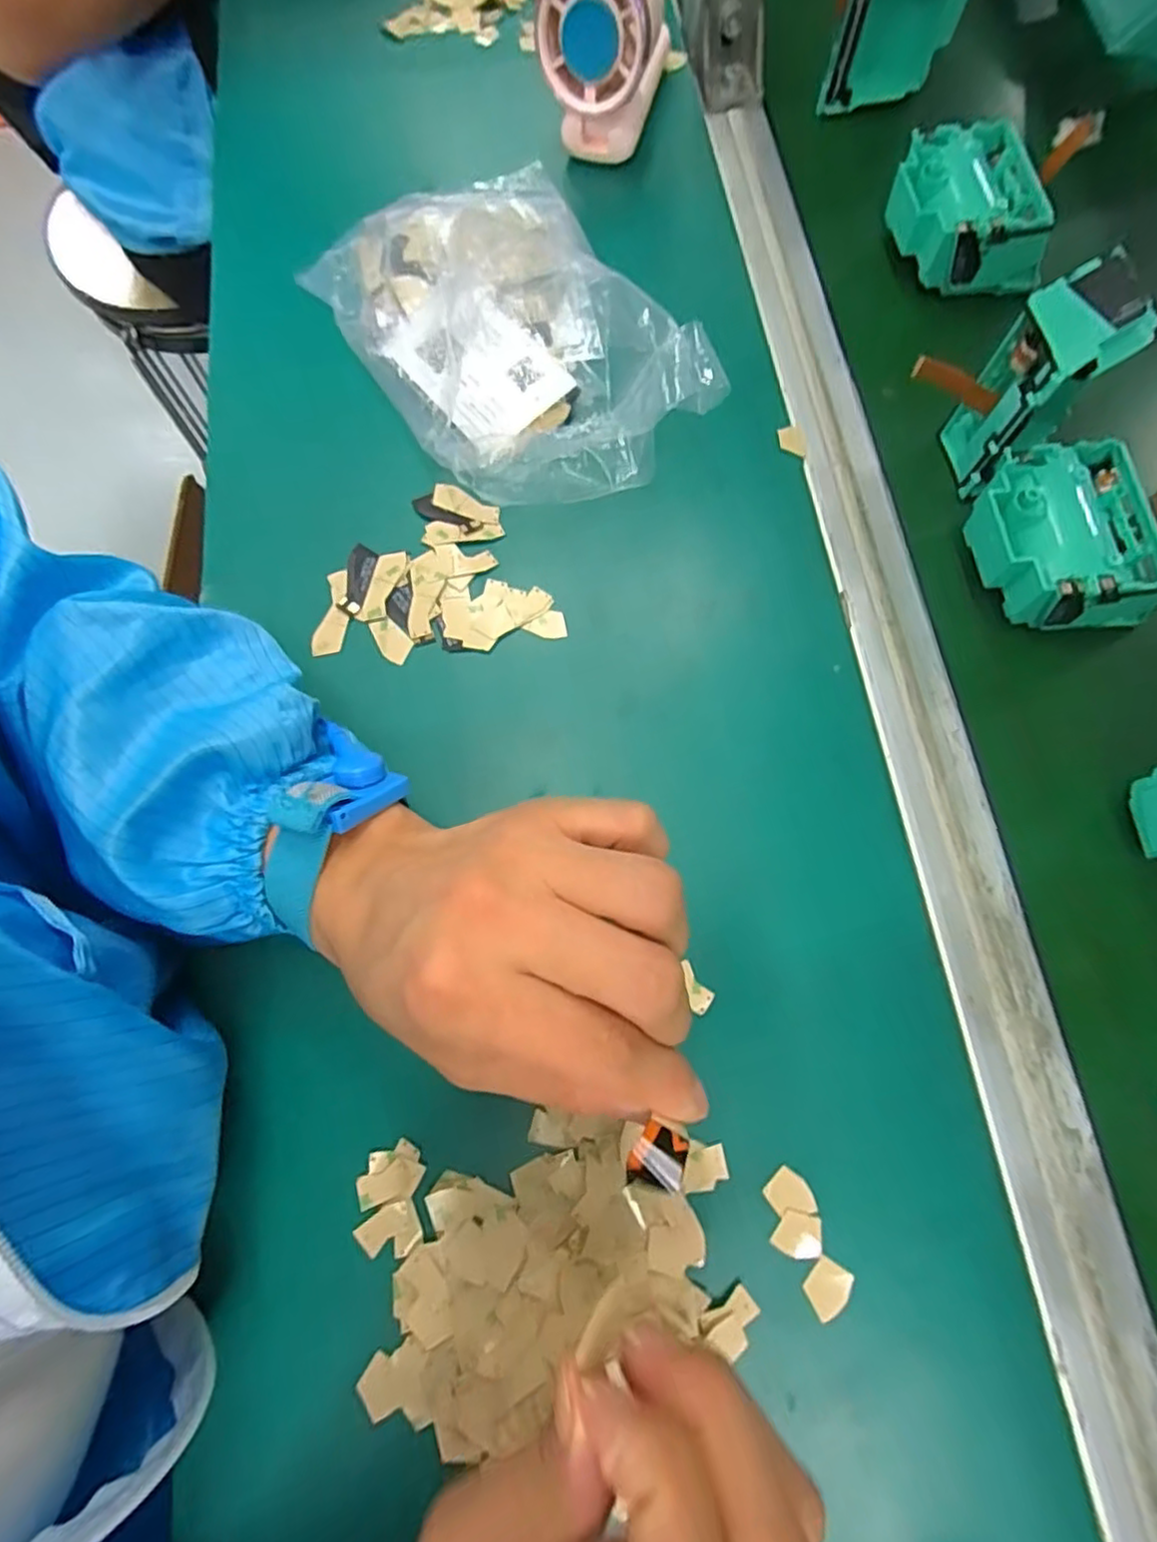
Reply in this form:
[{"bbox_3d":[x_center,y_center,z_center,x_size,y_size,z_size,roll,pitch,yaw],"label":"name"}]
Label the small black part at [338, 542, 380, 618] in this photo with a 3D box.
[{"bbox_3d":[-0.106,-0.092,0.313,0.015,0.004,0.037,7,74,2],"label":"small black part"}]

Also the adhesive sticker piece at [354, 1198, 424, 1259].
[{"bbox_3d":[-0.069,0.167,0.237,0.023,0.004,0.017,-21,75,-6],"label":"adhesive sticker piece"}]

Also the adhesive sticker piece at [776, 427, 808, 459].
[{"bbox_3d":[0.108,-0.166,0.332,0.014,0.004,0.017,-10,82,-10],"label":"adhesive sticker piece"}]

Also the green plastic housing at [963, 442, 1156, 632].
[{"bbox_3d":[0.215,-0.101,0.296,0.063,0.039,0.078,-14,74,-4],"label":"green plastic housing"}]

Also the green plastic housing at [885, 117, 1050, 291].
[{"bbox_3d":[0.207,-0.300,0.355,0.071,0.040,0.078,2,74,1],"label":"green plastic housing"}]

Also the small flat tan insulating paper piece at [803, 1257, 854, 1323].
[{"bbox_3d":[0.087,0.181,0.229,0.014,0.004,0.017,39,77,11],"label":"small flat tan insulating paper piece"}]

